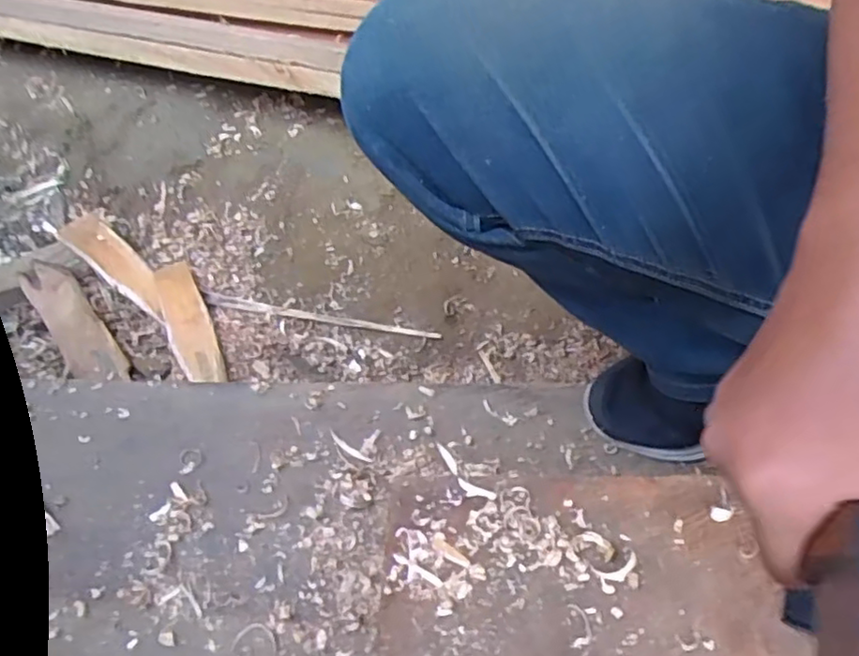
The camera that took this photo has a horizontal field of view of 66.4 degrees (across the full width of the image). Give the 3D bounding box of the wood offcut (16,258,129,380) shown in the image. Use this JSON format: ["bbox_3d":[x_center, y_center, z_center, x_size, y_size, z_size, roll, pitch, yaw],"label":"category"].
[{"bbox_3d":[-0.474,-0.007,0.872,0.066,0.021,0.226,-40,69,-4],"label":"wood offcut"}]

